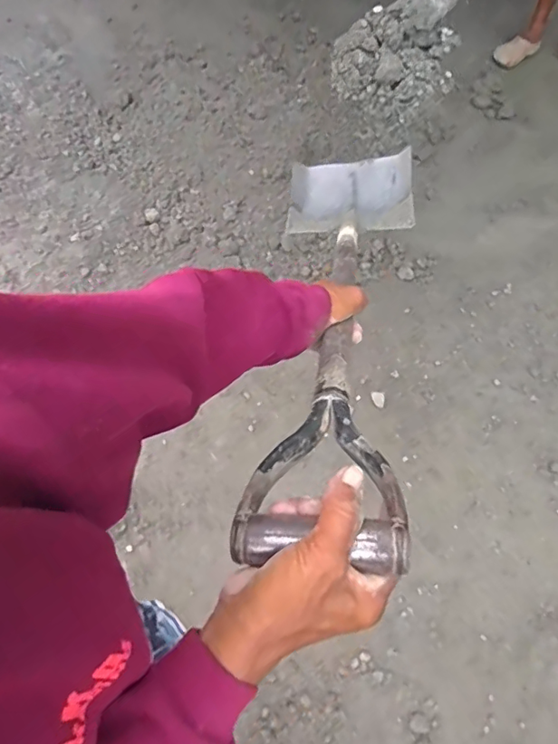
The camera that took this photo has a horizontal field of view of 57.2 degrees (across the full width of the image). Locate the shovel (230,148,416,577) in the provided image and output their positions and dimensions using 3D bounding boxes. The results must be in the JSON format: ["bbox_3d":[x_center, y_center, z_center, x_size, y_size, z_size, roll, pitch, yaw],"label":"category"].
[{"bbox_3d":[0.088,-0.146,0.697,0.221,0.110,0.926,10,34,3],"label":"shovel"}]

